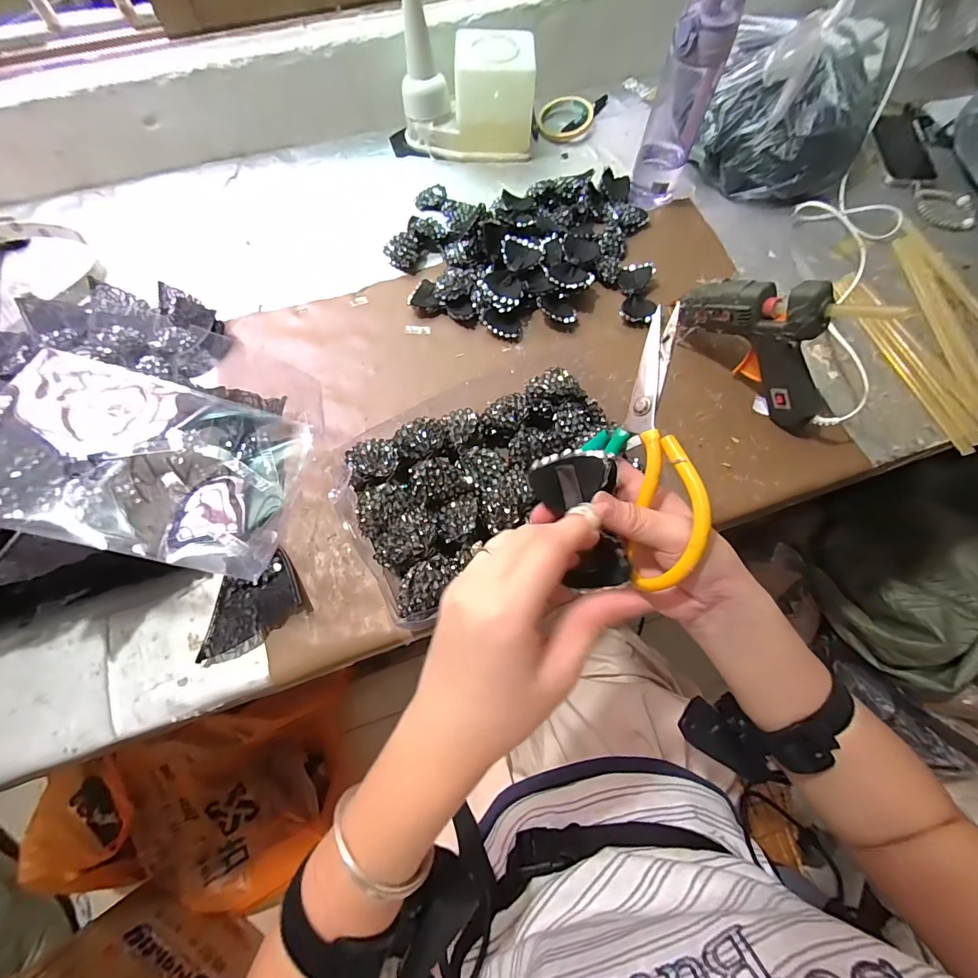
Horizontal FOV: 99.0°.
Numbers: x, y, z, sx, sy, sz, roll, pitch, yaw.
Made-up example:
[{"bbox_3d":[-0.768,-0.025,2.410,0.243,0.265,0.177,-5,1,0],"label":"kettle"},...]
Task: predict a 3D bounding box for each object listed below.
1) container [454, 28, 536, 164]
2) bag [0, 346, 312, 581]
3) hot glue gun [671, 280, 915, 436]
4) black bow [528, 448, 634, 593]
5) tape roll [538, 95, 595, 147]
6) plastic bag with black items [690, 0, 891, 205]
[{"bbox_3d":[0.008,-0.588,0.627,0.115,0.105,0.096,-2,69,-1],"label":"container"},{"bbox_3d":[-0.337,-0.028,0.409,0.285,0.047,0.187,15,61,-14],"label":"bag"},{"bbox_3d":[0.306,-0.162,0.454,0.032,0.148,0.214,-37,73,-13],"label":"hot glue gun"},{"bbox_3d":[0.061,0.018,0.261,0.047,0.021,0.087,-16,86,-7],"label":"black bow"},{"bbox_3d":[0.126,-0.616,0.697,0.092,0.019,0.099,0,69,0],"label":"tape roll"},{"bbox_3d":[0.437,-0.543,0.603,0.221,0.147,0.188,23,71,9],"label":"plastic bag with black items"}]

